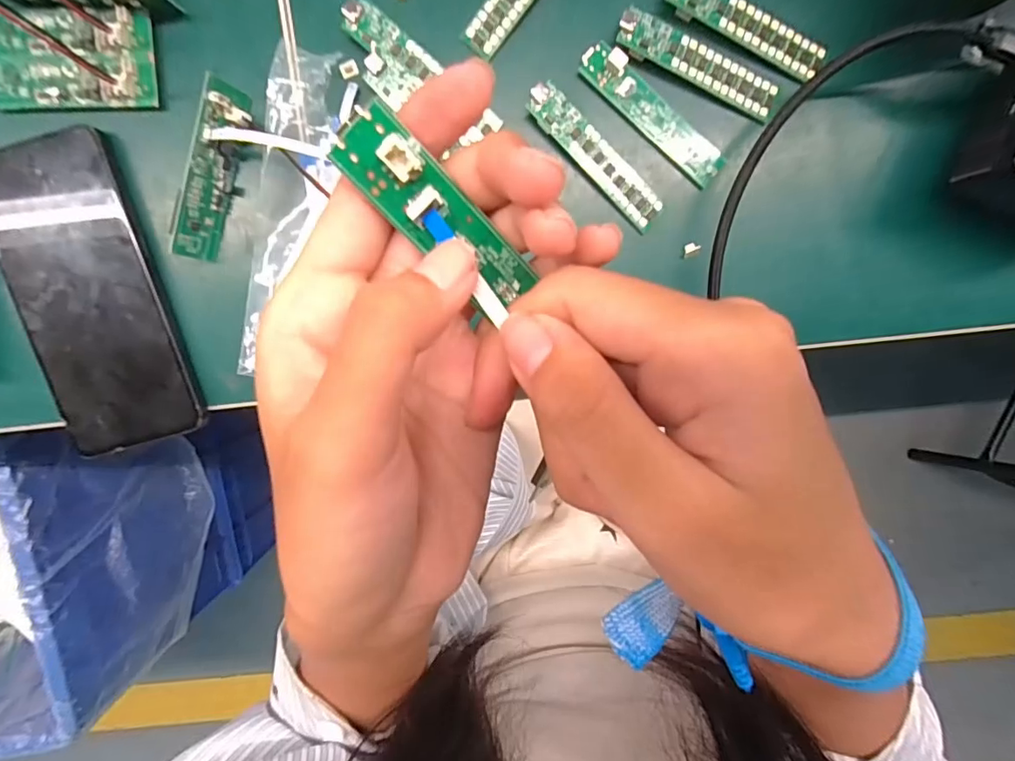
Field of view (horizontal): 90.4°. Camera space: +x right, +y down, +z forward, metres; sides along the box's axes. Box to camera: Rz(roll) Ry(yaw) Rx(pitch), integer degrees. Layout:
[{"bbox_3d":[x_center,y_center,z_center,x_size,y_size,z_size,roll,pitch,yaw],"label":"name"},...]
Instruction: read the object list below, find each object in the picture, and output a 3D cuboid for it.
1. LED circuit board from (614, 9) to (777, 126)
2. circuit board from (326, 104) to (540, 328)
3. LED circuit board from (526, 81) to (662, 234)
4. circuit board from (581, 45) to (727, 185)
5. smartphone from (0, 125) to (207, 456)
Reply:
[{"bbox_3d":[0.091,-0.150,0.240,0.082,0.005,0.018,24,98,-8],"label":"LED circuit board"},{"bbox_3d":[-0.017,-0.038,0.119,0.017,0.007,0.055,-42,111,11],"label":"circuit board"},{"bbox_3d":[0.044,-0.110,0.246,0.083,0.004,0.019,43,91,-11],"label":"LED circuit board"},{"bbox_3d":[0.071,-0.129,0.243,0.085,0.010,0.018,40,96,-6],"label":"circuit board"},{"bbox_3d":[-0.211,-0.041,0.254,0.070,0.008,0.152,-16,97,2],"label":"smartphone"}]

